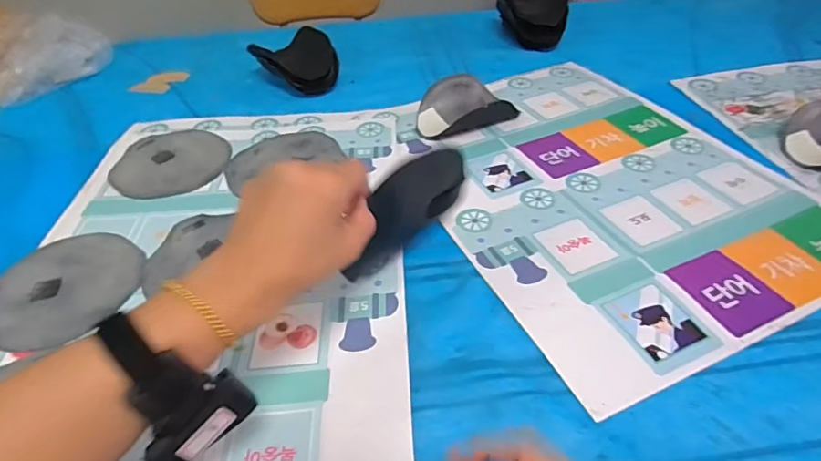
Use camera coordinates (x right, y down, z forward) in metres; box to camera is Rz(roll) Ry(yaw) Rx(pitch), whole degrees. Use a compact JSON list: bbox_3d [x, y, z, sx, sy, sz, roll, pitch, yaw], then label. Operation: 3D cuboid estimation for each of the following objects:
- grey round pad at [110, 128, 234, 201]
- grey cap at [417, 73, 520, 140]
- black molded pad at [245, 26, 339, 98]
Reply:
[{"bbox_3d":[-0.321,-0.095,0.677,0.143,0.007,0.149,-27,47,-25],"label":"grey round pad"},{"bbox_3d":[0.069,-0.173,0.714,0.132,0.044,0.112,-18,43,-16],"label":"grey cap"},{"bbox_3d":[-0.173,-0.280,0.841,0.128,0.061,0.125,24,48,28],"label":"black molded pad"}]

